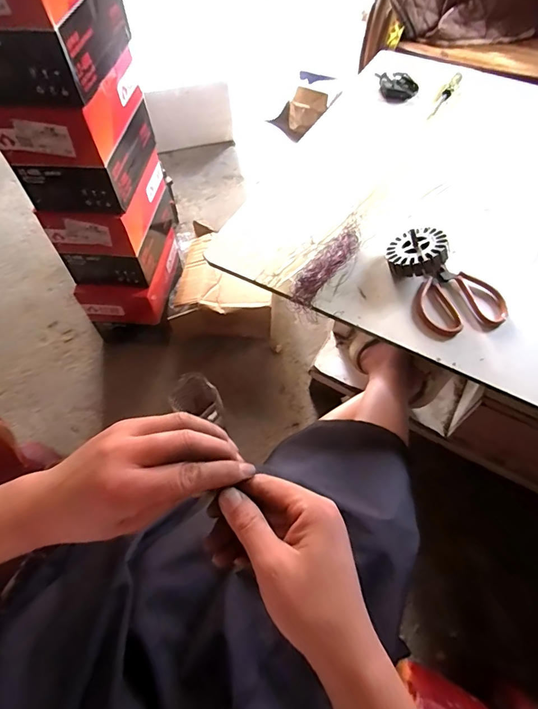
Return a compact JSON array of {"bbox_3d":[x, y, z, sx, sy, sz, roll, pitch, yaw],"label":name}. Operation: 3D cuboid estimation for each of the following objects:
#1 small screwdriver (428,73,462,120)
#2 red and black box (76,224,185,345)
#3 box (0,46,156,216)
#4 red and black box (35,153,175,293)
[{"bbox_3d":[0.368,-0.546,0.876,0.025,0.021,0.151,28,65,17],"label":"small screwdriver"},{"bbox_3d":[-0.340,-0.184,1.074,0.181,0.202,0.253,5,60,5],"label":"red and black box"},{"bbox_3d":[-0.351,-0.417,0.775,0.180,0.193,0.223,5,60,5],"label":"box"},{"bbox_3d":[-0.344,-0.307,0.948,0.175,0.215,0.248,9,61,8],"label":"red and black box"}]

